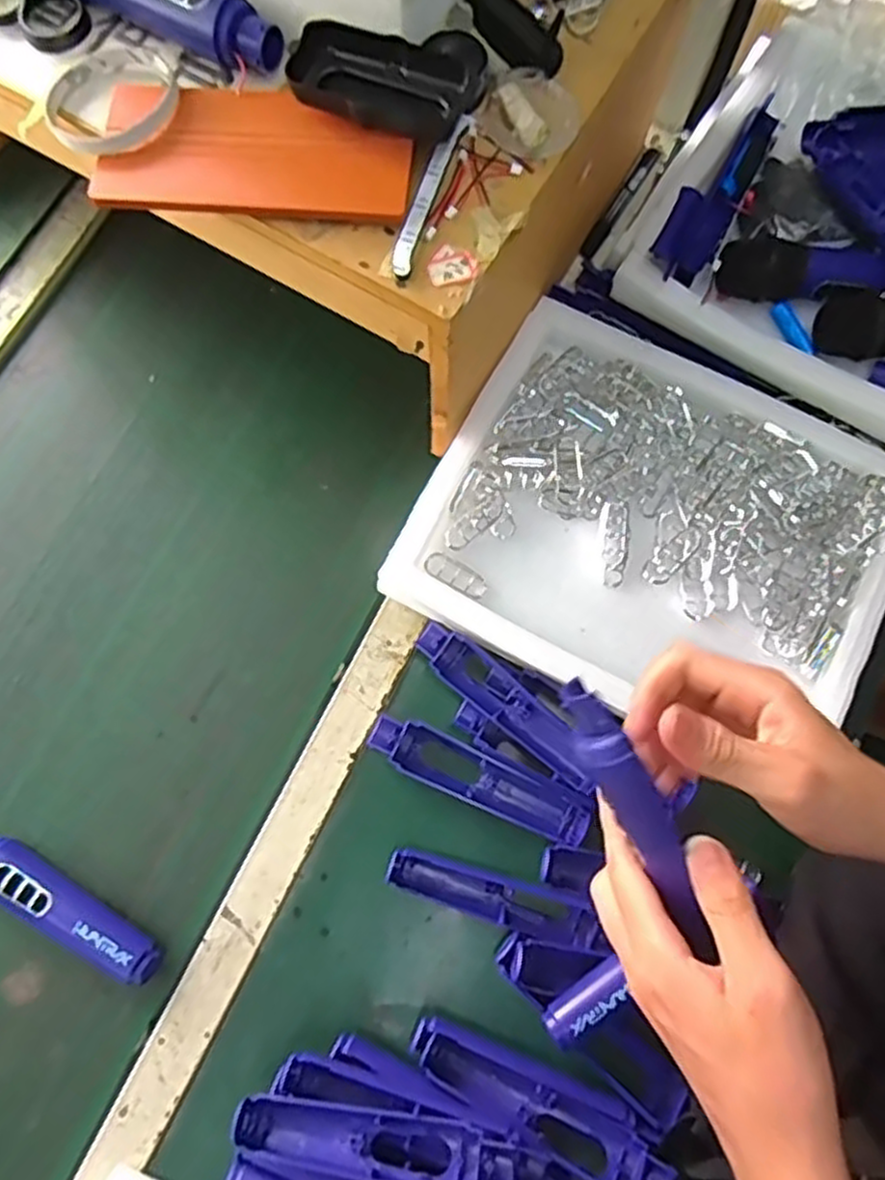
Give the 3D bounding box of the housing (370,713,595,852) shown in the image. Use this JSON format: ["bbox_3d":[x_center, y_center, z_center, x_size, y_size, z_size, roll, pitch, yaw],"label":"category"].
[{"bbox_3d":[0.027,0.144,0.578,0.173,0.022,0.037,24,76,6],"label":"housing"}]

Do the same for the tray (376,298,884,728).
[{"bbox_3d":[0.168,-0.043,0.609,0.344,0.055,0.284,27,76,7],"label":"tray"}]

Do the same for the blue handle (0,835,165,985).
[{"bbox_3d":[-0.279,0.225,0.544,0.174,0.025,0.034,30,76,7],"label":"blue handle"}]

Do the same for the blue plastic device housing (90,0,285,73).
[{"bbox_3d":[-0.182,-0.377,0.480,0.178,0.030,0.027,28,76,7],"label":"blue plastic device housing"}]

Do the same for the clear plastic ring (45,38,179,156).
[{"bbox_3d":[-0.210,-0.312,0.478,0.082,0.012,0.092,-37,78,-10],"label":"clear plastic ring"}]

